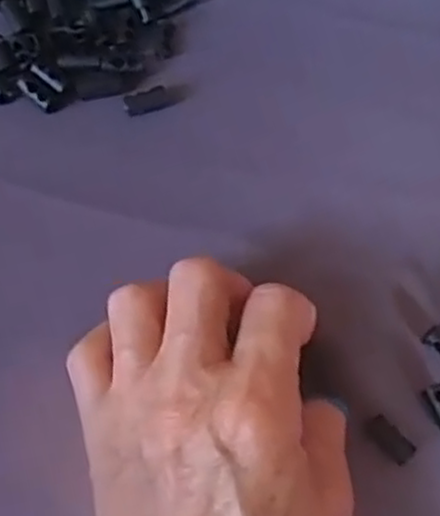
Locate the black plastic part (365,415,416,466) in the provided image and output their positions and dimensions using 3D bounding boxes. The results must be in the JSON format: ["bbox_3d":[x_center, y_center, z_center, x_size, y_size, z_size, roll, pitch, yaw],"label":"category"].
[{"bbox_3d":[0.062,0.066,0.273,0.009,0.005,0.019,-41,77,-14],"label":"black plastic part"}]

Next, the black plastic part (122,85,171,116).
[{"bbox_3d":[-0.031,-0.066,0.317,0.018,0.004,0.010,-21,73,-9],"label":"black plastic part"}]

